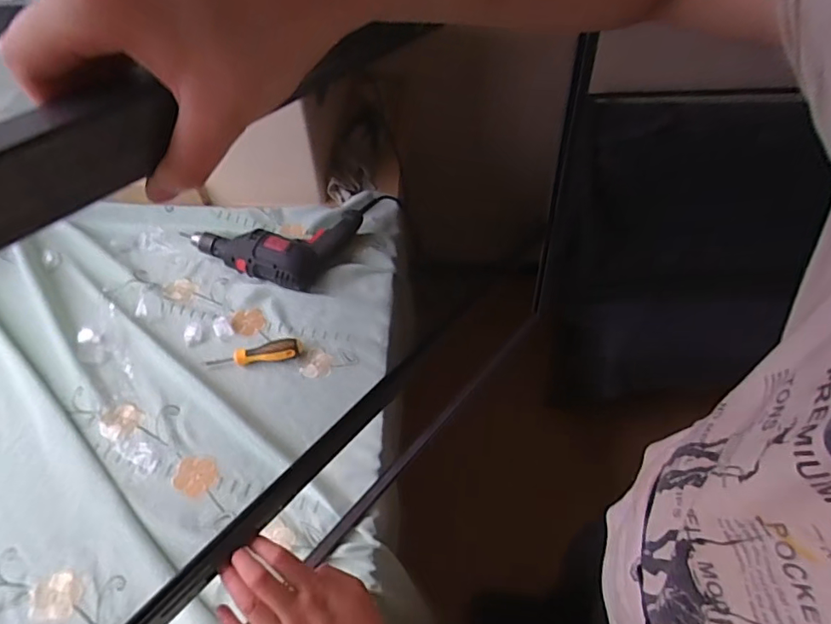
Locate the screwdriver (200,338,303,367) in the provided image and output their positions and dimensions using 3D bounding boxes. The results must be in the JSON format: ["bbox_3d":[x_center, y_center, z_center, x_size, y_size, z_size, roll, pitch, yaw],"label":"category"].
[{"bbox_3d":[-0.263,0.067,0.807,0.155,0.021,0.034,-7,51,-5],"label":"screwdriver"}]

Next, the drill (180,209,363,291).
[{"bbox_3d":[-0.264,-0.148,0.956,0.265,0.069,0.204,23,55,19],"label":"drill"}]

